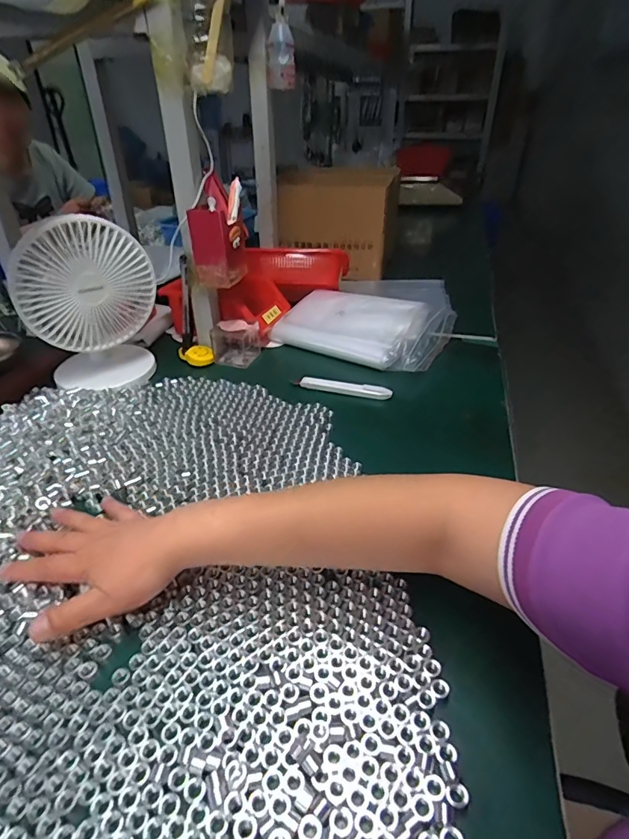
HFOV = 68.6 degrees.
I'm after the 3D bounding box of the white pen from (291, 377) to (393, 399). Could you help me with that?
[{"bbox_3d":[0.036,-0.042,0.627,0.135,0.016,0.016,8,36,11],"label":"white pen"}]

